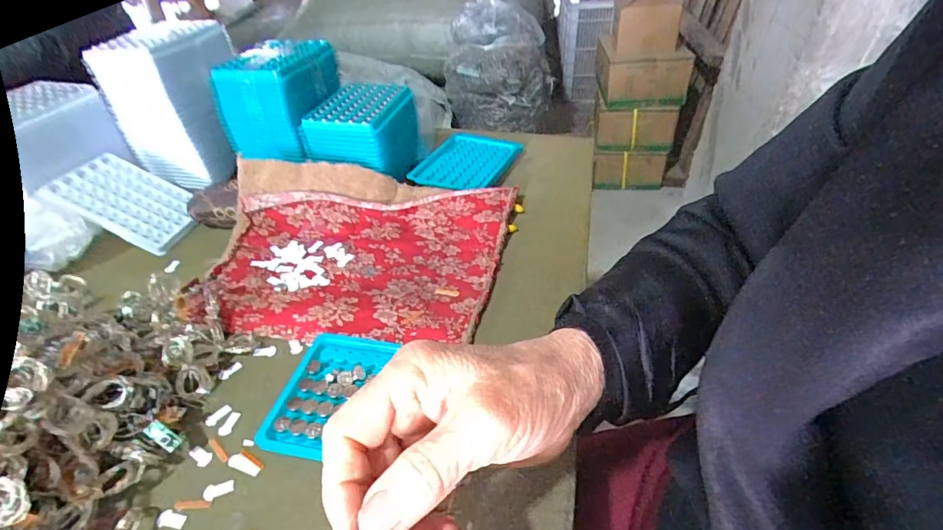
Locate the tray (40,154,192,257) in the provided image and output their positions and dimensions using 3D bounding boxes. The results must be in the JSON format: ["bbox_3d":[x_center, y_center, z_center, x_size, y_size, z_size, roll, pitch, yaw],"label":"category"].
[{"bbox_3d":[-0.363,-0.069,0.482,0.127,0.009,0.088,27,41,-12],"label":"tray"}]

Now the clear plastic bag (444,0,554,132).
[{"bbox_3d":[0.102,-0.740,1.719,0.413,0.388,0.323,3,40,7],"label":"clear plastic bag"}]

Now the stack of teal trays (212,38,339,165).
[{"bbox_3d":[-0.220,-0.194,0.535,0.105,0.110,0.115,8,41,12],"label":"stack of teal trays"}]

